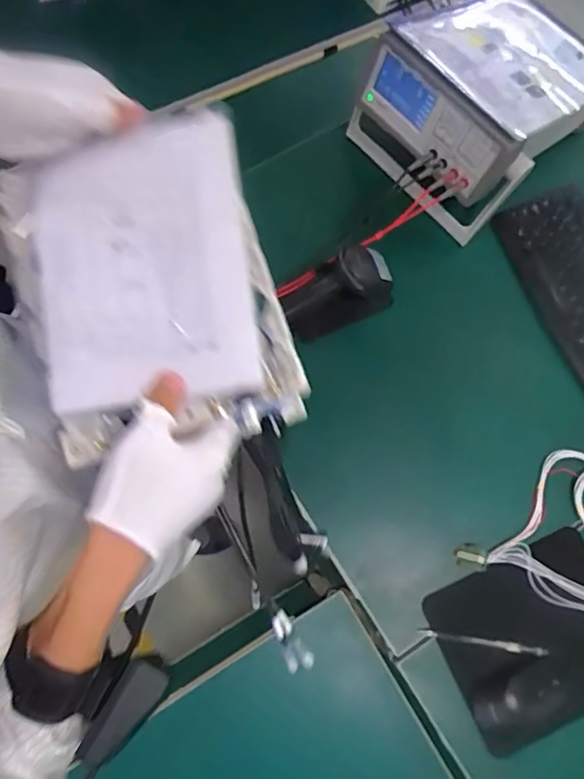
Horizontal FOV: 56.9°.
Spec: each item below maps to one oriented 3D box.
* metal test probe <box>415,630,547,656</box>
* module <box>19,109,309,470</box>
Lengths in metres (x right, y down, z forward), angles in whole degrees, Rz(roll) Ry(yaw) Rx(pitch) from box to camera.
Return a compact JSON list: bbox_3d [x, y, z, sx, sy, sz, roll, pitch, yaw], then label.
[{"bbox_3d":[0.237,0.314,0.668,0.161,0.007,0.011,9,74,1],"label":"metal test probe"},{"bbox_3d":[-0.106,-0.074,0.391,0.180,0.046,0.243,-15,76,-6],"label":"module"}]

